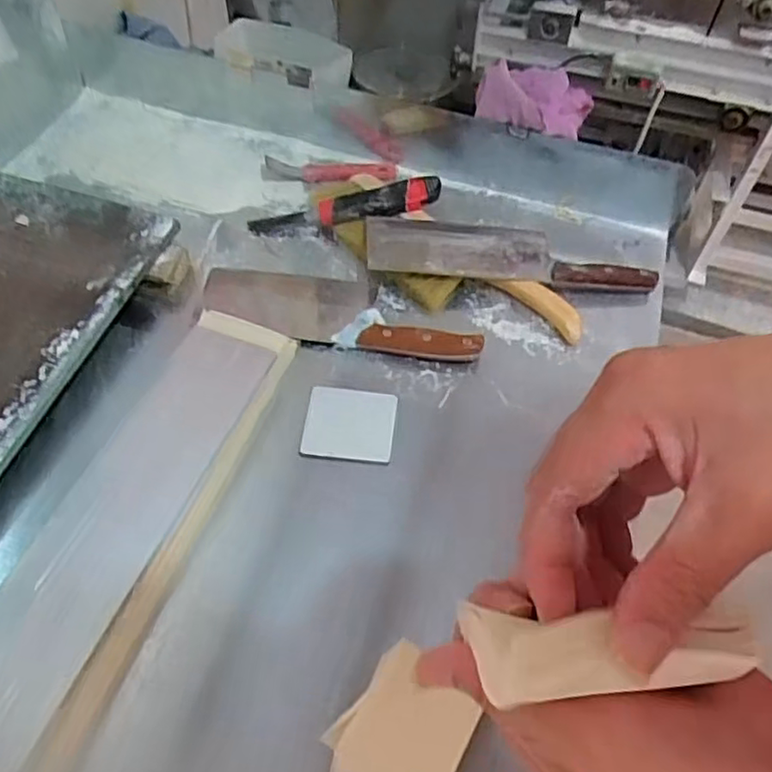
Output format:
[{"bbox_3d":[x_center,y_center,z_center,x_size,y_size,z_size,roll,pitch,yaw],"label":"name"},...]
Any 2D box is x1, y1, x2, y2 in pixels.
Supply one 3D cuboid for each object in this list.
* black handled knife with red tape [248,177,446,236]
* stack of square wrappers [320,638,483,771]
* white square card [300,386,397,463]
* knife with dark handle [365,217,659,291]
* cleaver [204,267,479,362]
[{"bbox_3d":[-0.047,-0.206,0.758,0.221,0.024,0.038,-11,56,3],"label":"black handled knife with red tape"},{"bbox_3d":[0.011,0.243,0.459,0.085,0.007,0.102,23,70,19],"label":"stack of square wrappers"},{"bbox_3d":[-0.033,0.034,0.611,0.083,0.009,0.074,5,55,-1],"label":"white square card"},{"bbox_3d":[0.139,-0.149,0.734,0.320,0.028,0.098,1,56,-4],"label":"knife with dark handle"},{"bbox_3d":[-0.045,-0.083,0.678,0.287,0.030,0.088,13,56,5],"label":"cleaver"}]

